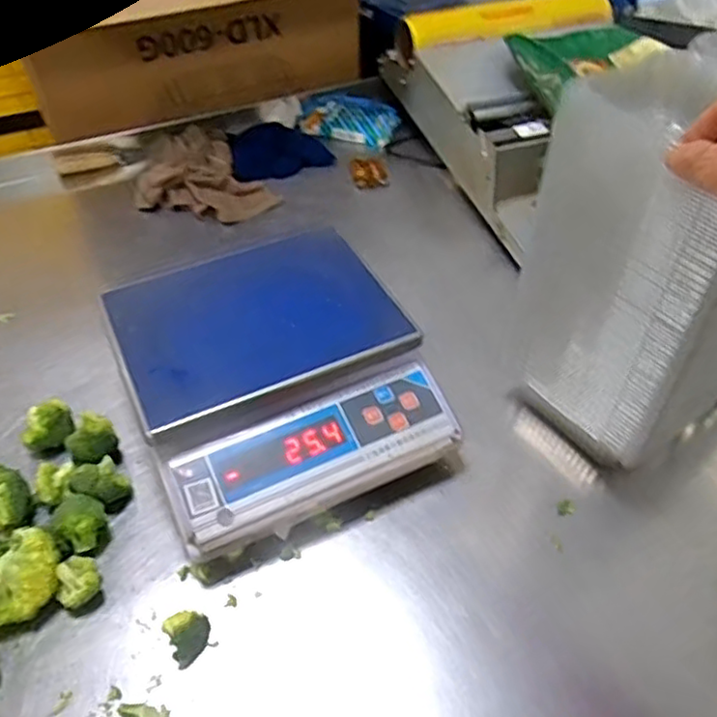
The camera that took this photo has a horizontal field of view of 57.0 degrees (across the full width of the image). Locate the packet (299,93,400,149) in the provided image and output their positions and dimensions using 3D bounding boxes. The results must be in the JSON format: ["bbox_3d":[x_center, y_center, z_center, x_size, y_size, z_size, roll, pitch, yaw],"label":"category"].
[{"bbox_3d":[-0.016,-0.405,1.126,0.164,0.035,0.120,8,47,6],"label":"packet"}]

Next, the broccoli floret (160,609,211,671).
[{"bbox_3d":[-0.140,0.230,0.548,0.034,0.028,0.036,-22,51,-21],"label":"broccoli floret"}]

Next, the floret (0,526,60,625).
[{"bbox_3d":[-0.286,0.191,0.570,0.051,0.051,0.076,11,47,8],"label":"floret"}]

